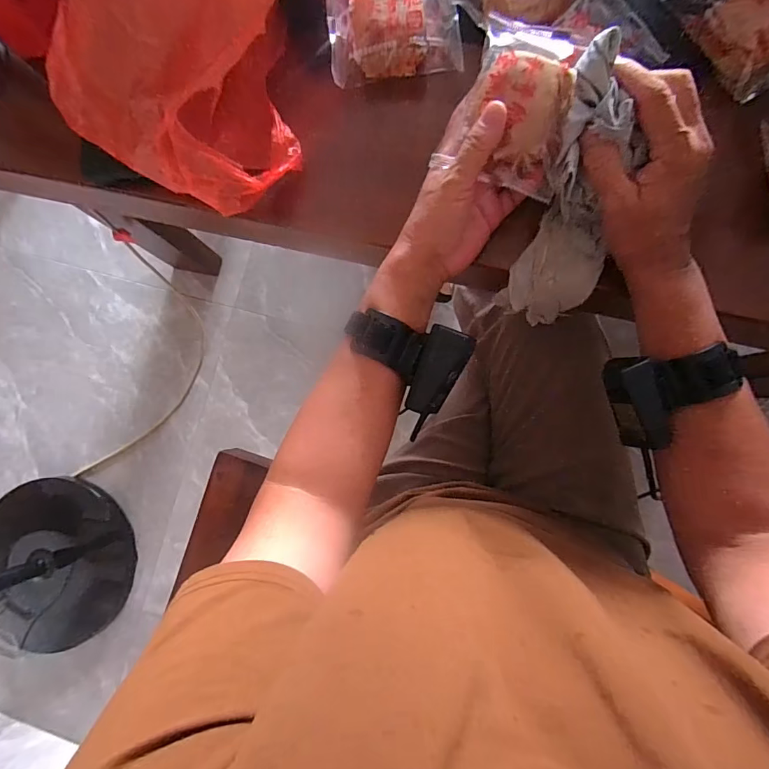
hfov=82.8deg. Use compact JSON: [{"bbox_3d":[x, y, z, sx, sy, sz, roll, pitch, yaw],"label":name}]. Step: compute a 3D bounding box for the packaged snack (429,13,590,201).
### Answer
[{"bbox_3d":[0.100,-0.201,0.319,0.066,0.039,0.106,10,87,6],"label":"packaged snack"}]

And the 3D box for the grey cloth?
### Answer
[{"bbox_3d":[0.146,-0.135,0.342,0.067,0.210,0.040,6,44,6],"label":"grey cloth"}]

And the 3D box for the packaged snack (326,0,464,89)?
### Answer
[{"bbox_3d":[0.007,-0.316,0.381,0.112,0.037,0.086,-8,84,5],"label":"packaged snack"}]

